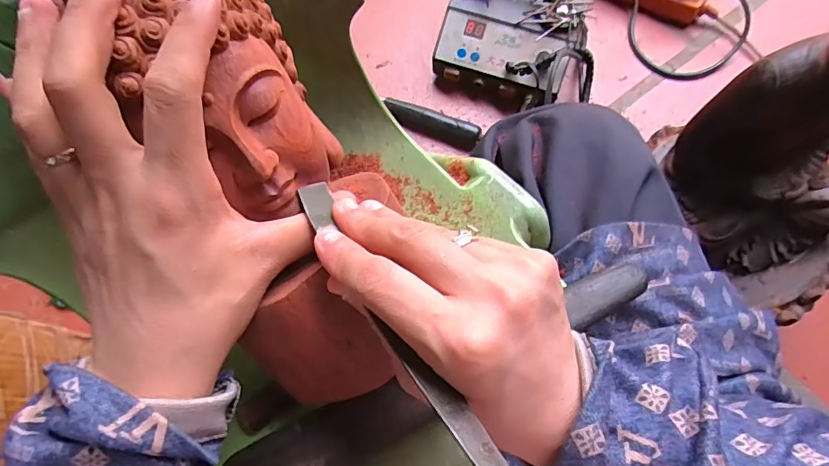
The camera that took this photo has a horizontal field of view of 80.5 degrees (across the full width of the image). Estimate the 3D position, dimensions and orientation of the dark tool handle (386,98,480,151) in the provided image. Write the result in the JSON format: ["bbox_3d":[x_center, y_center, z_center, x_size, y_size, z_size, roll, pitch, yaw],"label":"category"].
[{"bbox_3d":[0.022,-0.148,0.668,0.135,0.026,0.031,23,72,8],"label":"dark tool handle"}]

